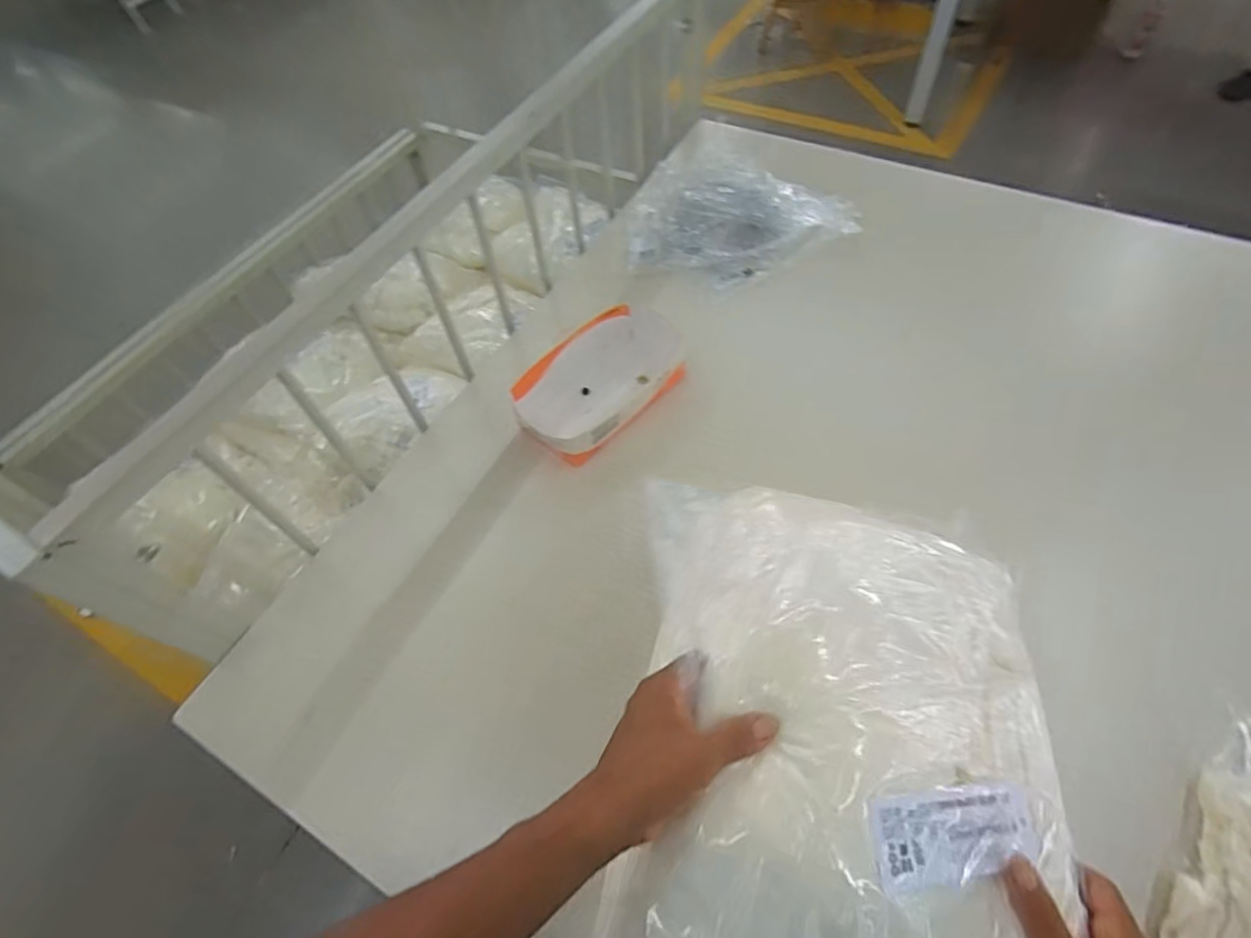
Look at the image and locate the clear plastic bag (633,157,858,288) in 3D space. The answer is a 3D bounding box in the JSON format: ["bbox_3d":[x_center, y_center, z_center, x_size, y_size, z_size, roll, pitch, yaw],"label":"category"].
[{"bbox_3d":[0.175,-0.384,0.939,0.328,0.024,0.258,14,60,13],"label":"clear plastic bag"}]

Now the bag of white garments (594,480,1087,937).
[{"bbox_3d":[0.150,0.179,0.416,0.289,0.067,0.360,6,58,8],"label":"bag of white garments"}]

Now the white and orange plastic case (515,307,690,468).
[{"bbox_3d":[-0.023,-0.117,0.780,0.244,0.072,0.131,-41,63,-20],"label":"white and orange plastic case"}]

